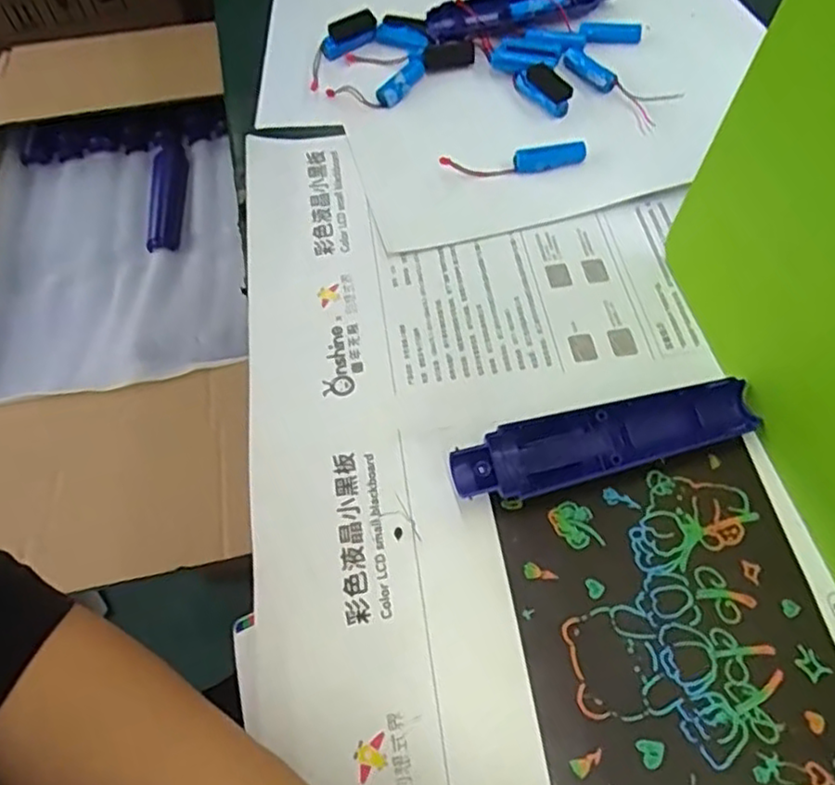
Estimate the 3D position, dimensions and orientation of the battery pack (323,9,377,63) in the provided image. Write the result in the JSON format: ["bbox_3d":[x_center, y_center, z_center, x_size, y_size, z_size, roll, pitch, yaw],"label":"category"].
[{"bbox_3d":[-0.060,-0.303,0.580,0.052,0.022,0.022,-35,61,-3],"label":"battery pack"}]

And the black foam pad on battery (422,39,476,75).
[{"bbox_3d":[0.026,-0.274,0.562,0.043,0.012,0.018,-14,58,-4],"label":"black foam pad on battery"}]

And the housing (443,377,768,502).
[{"bbox_3d":[0.100,0.026,0.368,0.165,0.021,0.034,-15,58,-5],"label":"housing"}]

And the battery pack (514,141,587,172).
[{"bbox_3d":[0.096,-0.172,0.498,0.052,0.013,0.017,-6,58,1],"label":"battery pack"}]

